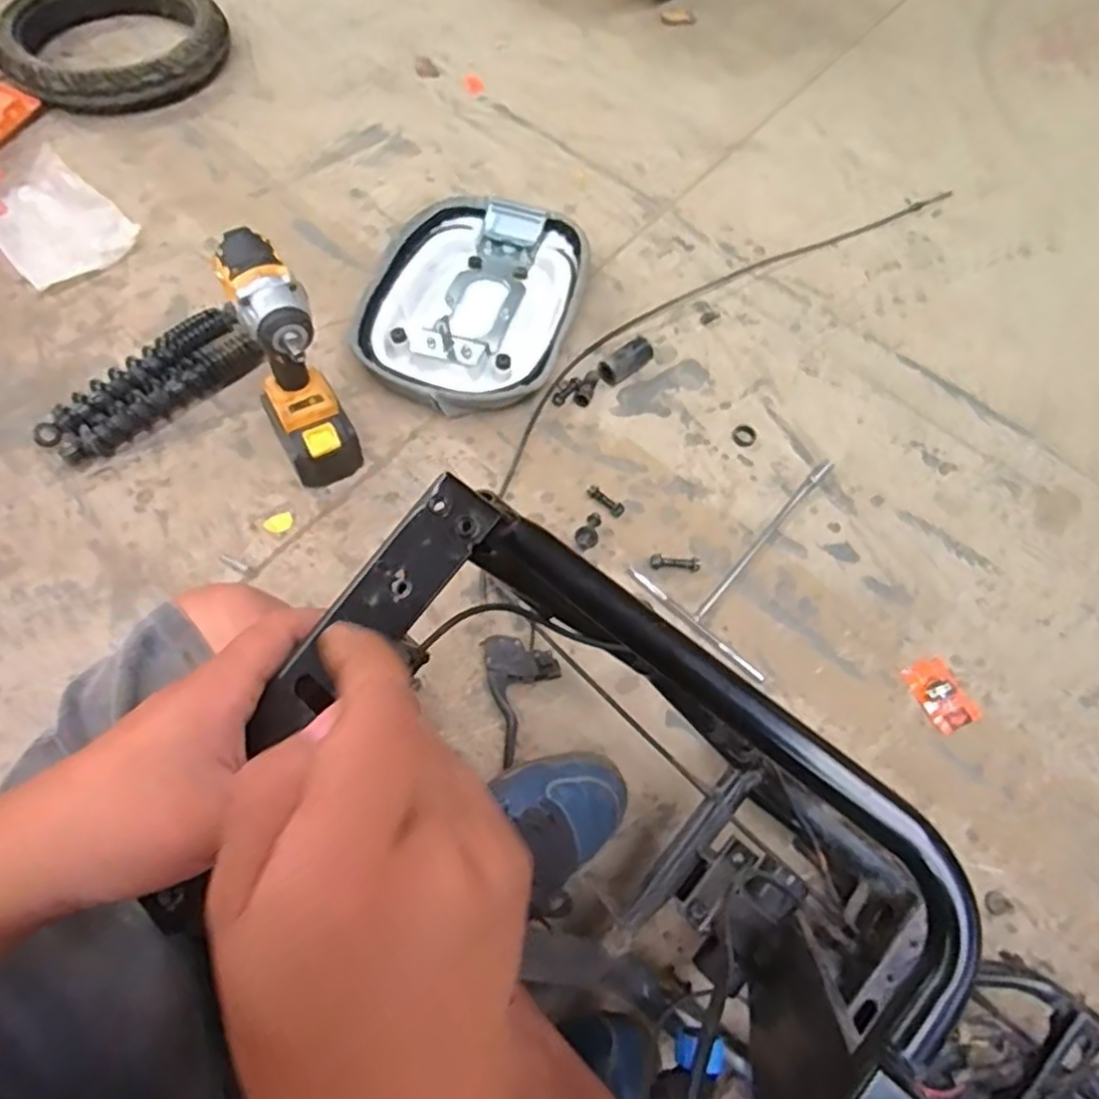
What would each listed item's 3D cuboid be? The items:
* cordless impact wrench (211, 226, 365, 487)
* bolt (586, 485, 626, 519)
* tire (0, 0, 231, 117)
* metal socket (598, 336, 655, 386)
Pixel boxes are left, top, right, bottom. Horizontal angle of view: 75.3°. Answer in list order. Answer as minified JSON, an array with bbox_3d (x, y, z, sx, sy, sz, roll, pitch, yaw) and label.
[{"bbox_3d":[-0.267,-0.190,0.733,0.073,0.219,0.130,-21,66,-14],"label":"cordless impact wrench"},{"bbox_3d":[0.067,-0.057,0.849,0.051,0.011,0.017,39,67,15],"label":"bolt"},{"bbox_3d":[-0.749,-0.876,1.222,0.348,0.071,0.348,-29,68,-17],"label":"tire"},{"bbox_3d":[0.103,-0.254,0.950,0.040,0.030,0.080,39,67,15],"label":"metal socket"}]

